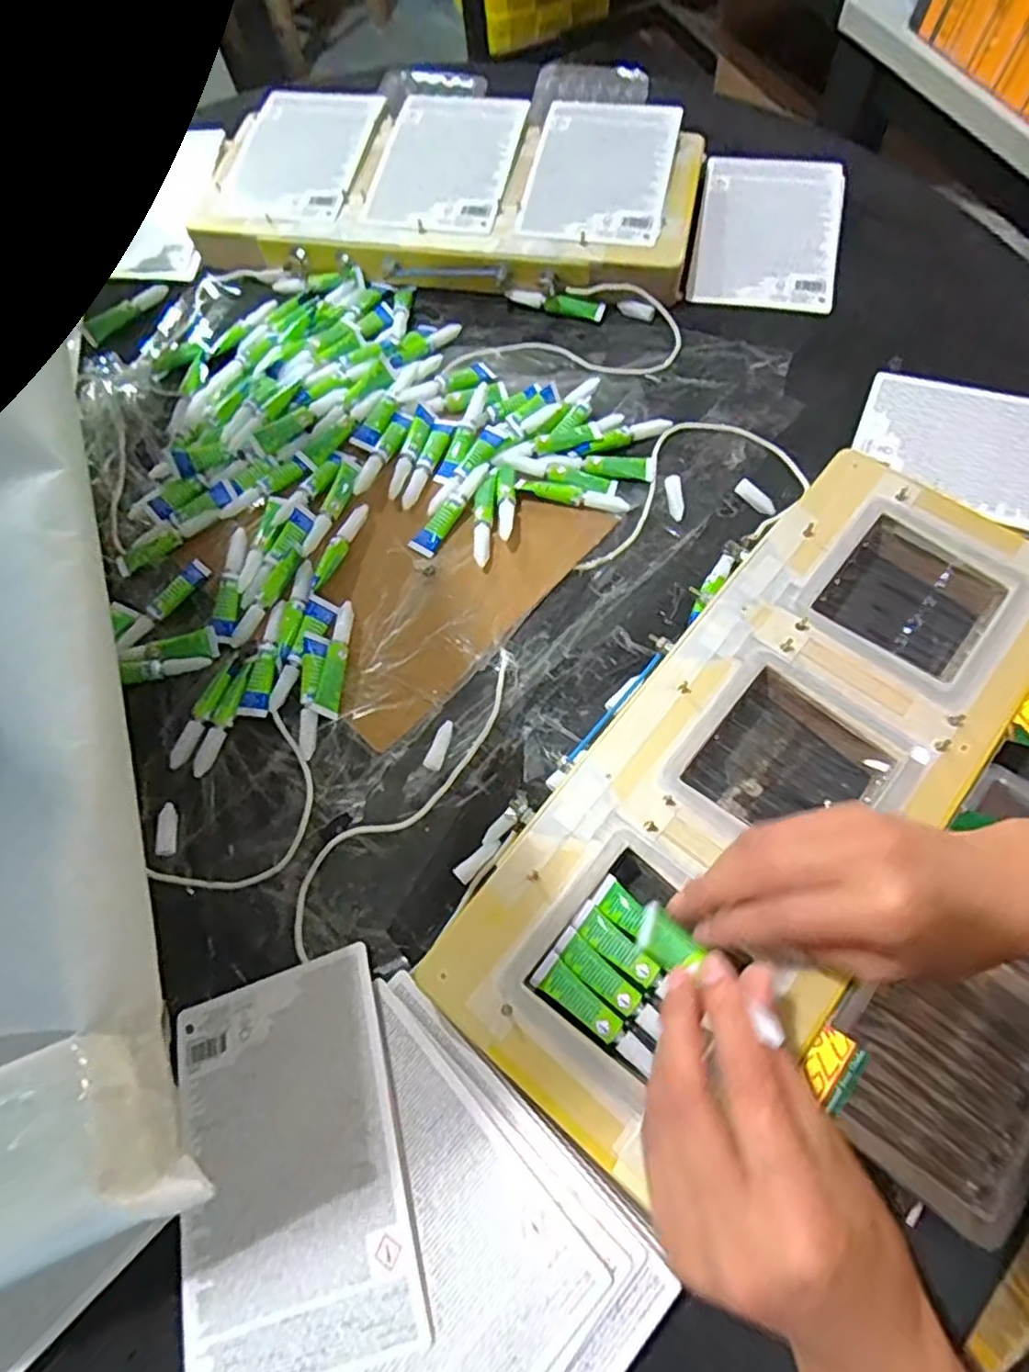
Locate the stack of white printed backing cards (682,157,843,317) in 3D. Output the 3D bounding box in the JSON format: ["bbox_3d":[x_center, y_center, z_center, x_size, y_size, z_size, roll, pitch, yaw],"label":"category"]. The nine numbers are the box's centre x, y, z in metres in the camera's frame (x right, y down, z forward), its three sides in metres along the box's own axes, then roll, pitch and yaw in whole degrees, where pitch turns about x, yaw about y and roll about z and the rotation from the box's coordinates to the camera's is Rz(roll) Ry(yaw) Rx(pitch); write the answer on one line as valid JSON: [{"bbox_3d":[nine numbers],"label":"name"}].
[{"bbox_3d":[0.216,-0.390,0.571,0.116,0.015,0.159,11,70,6],"label":"stack of white printed backing cards"}]

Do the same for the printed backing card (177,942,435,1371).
[{"bbox_3d":[-0.112,0.228,0.328,0.111,0.006,0.168,-23,57,4],"label":"printed backing card"}]

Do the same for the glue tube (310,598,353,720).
[{"bbox_3d":[-0.116,-0.019,0.444,0.015,0.010,0.081,7,70,4],"label":"glue tube"}]

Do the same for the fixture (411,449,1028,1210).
[{"bbox_3d":[0.146,0.048,0.390,0.170,0.049,0.420,37,75,14],"label":"fixture"}]

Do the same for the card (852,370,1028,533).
[{"bbox_3d":[0.333,-0.165,0.474,0.169,0.008,0.110,23,72,16],"label":"card"}]

